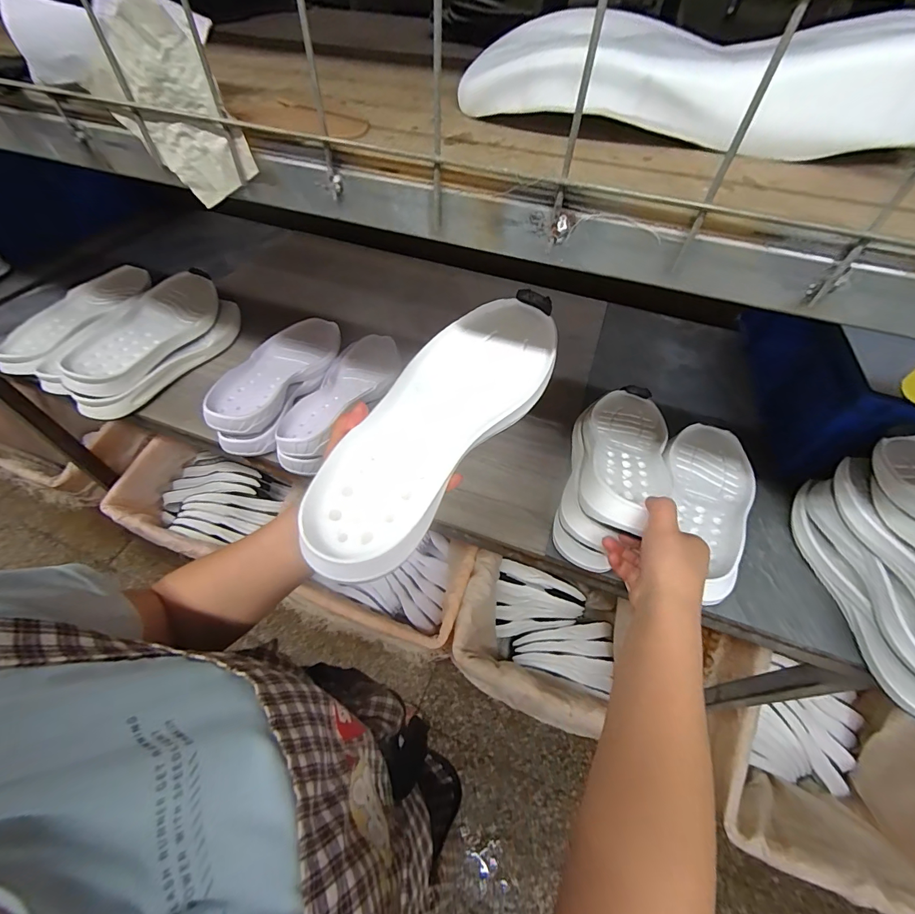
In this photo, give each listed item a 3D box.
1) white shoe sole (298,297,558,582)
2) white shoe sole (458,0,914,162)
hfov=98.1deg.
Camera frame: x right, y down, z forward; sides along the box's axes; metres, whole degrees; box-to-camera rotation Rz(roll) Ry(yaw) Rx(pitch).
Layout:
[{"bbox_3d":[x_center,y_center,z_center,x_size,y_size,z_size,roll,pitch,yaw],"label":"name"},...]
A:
[{"bbox_3d":[-0.016,-0.029,0.325,0.101,0.031,0.276,29,65,18],"label":"white shoe sole"},{"bbox_3d":[0.139,-0.220,0.231,0.279,0.051,0.084,9,53,4],"label":"white shoe sole"}]

